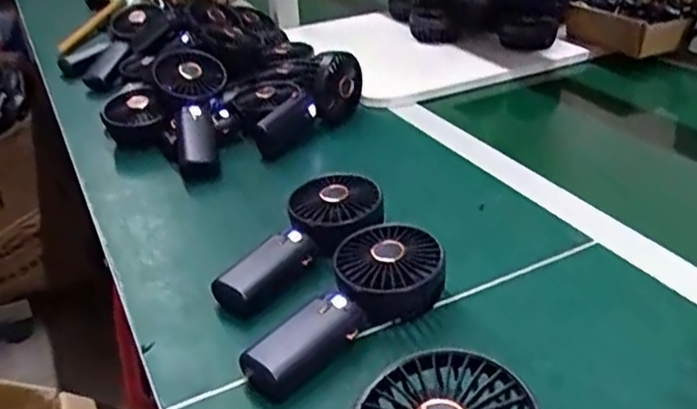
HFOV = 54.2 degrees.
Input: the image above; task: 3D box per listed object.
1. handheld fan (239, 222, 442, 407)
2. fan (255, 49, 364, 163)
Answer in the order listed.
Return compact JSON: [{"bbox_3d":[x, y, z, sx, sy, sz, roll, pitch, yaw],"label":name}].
[{"bbox_3d":[-0.002,0.079,0.533,0.186,0.044,0.094,-38,43,-23],"label":"handheld fan"},{"bbox_3d":[-0.048,-0.125,0.859,0.172,0.082,0.044,-43,45,-21],"label":"fan"}]

